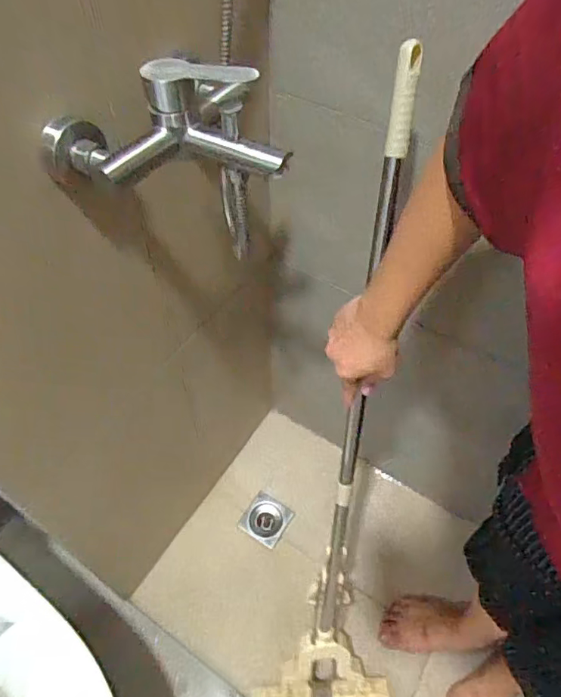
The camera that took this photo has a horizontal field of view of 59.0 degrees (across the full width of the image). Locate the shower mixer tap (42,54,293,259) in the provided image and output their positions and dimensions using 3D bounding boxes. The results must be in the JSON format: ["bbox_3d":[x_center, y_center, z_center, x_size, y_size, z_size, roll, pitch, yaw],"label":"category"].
[{"bbox_3d":[-0.106,-0.191,0.434,0.186,0.082,0.134,-27,58,-19],"label":"shower mixer tap"}]

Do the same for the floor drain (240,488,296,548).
[{"bbox_3d":[-0.035,0.426,1.239,0.105,0.027,0.102,27,58,18],"label":"floor drain"}]

